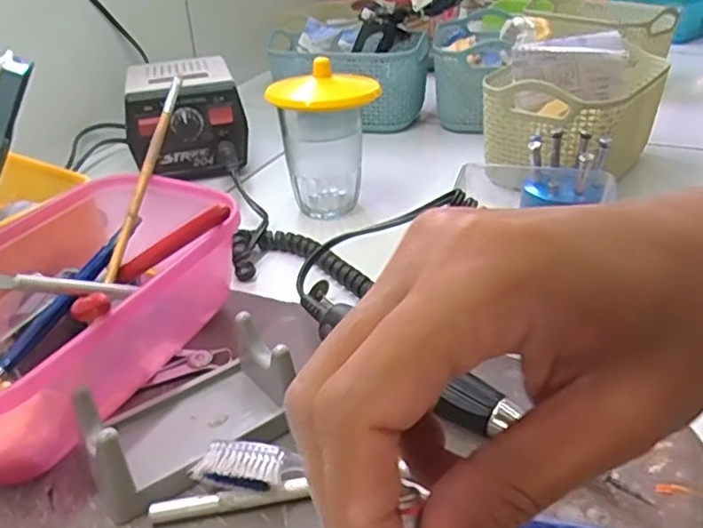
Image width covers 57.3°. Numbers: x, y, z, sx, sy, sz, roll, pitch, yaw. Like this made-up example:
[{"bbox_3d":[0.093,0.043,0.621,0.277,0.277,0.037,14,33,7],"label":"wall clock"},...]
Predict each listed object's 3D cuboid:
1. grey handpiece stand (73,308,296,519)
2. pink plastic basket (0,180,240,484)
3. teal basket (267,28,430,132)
[{"bbox_3d":[-0.076,0.067,0.301,0.099,0.037,0.065,-26,37,-33],"label":"grey handpiece stand"},{"bbox_3d":[-0.155,0.021,0.348,0.138,0.071,0.198,13,34,25],"label":"pink plastic basket"},{"bbox_3d":[-0.004,-0.204,0.712,0.180,0.094,0.120,10,33,21],"label":"teal basket"}]

